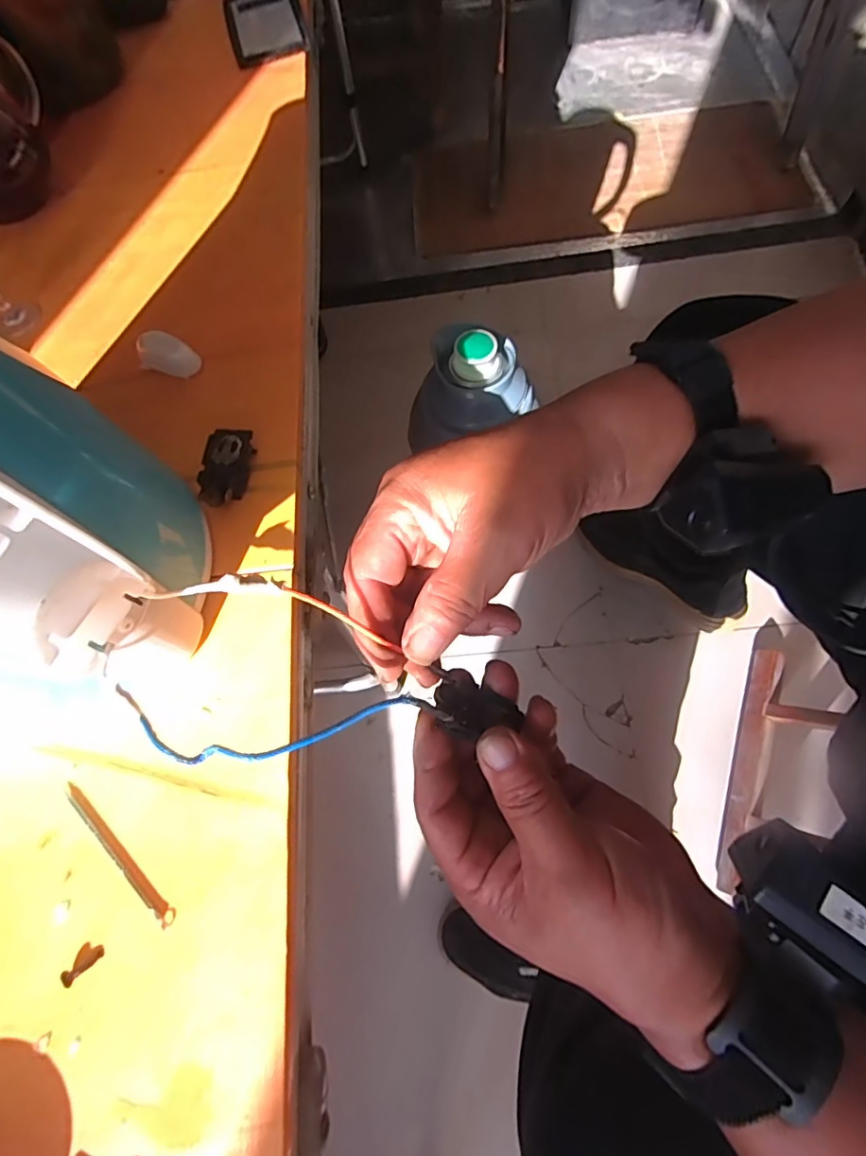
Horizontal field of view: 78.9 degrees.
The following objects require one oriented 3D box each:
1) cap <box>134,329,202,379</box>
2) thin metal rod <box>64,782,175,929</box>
[{"bbox_3d":[-0.158,-0.133,0.313,0.037,0.016,0.017,18,72,11],"label":"cap"},{"bbox_3d":[-0.134,0.115,0.222,0.076,0.004,0.007,39,73,14],"label":"thin metal rod"}]

